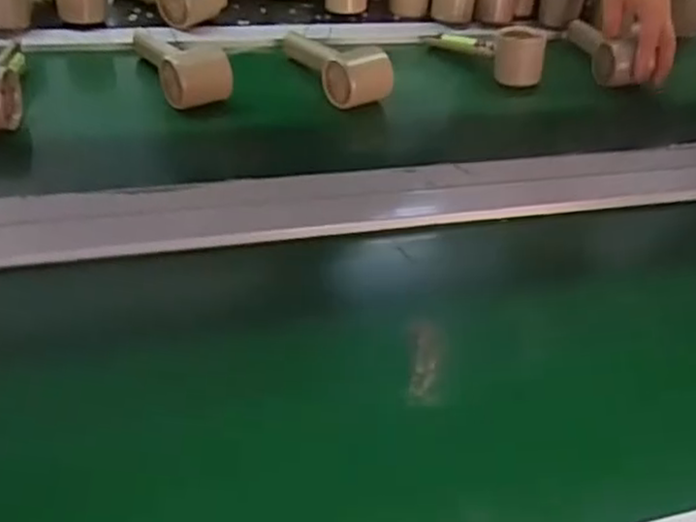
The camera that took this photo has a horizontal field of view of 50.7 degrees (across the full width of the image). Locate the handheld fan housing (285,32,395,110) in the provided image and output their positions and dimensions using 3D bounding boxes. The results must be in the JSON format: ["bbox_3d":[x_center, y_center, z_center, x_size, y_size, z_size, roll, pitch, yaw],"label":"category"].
[{"bbox_3d":[-0.015,-0.221,0.824,0.057,0.061,0.156,-15,45,-25],"label":"handheld fan housing"}]

